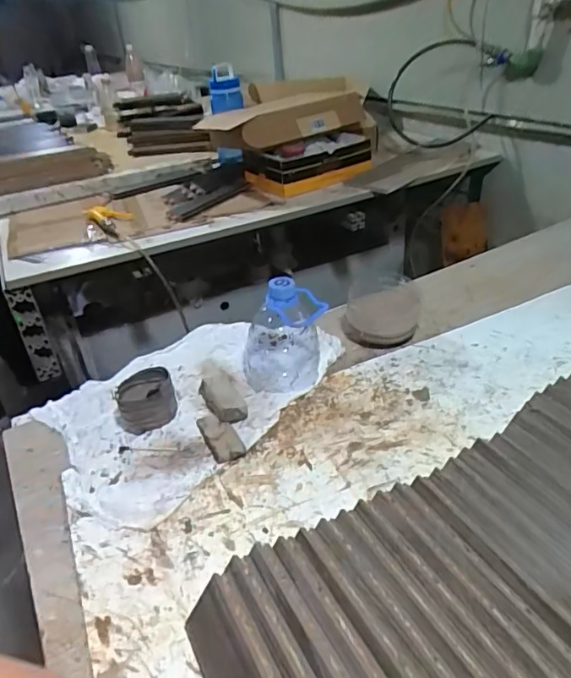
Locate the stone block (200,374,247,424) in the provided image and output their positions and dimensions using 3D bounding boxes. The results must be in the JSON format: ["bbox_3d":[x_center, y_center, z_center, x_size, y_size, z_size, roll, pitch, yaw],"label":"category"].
[{"bbox_3d":[-0.073,0.069,0.621,0.041,0.025,0.074,-16,34,-16],"label":"stone block"}]

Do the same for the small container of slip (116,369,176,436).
[{"bbox_3d":[-0.162,0.067,0.613,0.065,0.052,0.075,-18,35,-19],"label":"small container of slip"}]

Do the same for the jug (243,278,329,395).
[{"bbox_3d":[-0.003,-0.011,0.648,0.102,0.129,0.093,-12,33,-10],"label":"jug"}]

